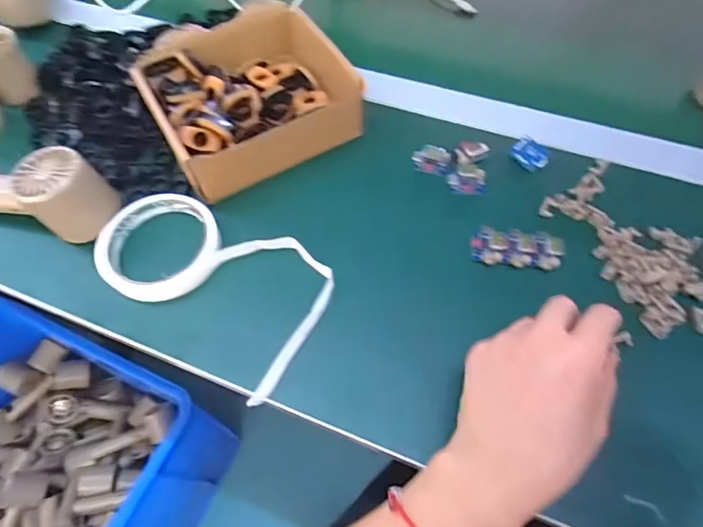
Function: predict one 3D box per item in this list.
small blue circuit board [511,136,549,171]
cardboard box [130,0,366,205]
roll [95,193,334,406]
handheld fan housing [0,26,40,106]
[{"bbox_3d":[0.161,-0.099,0.400,0.025,0.009,0.034,-41,68,-19],"label":"small blue circuit board"},{"bbox_3d":[-0.095,-0.157,0.414,0.170,0.057,0.156,-28,64,-14],"label":"cardboard box"},{"bbox_3d":[-0.109,0.006,0.351,0.193,0.019,0.111,32,66,17],"label":"roll"},{"bbox_3d":[-0.347,-0.197,0.441,0.048,0.052,0.053,36,68,19],"label":"handheld fan housing"}]

